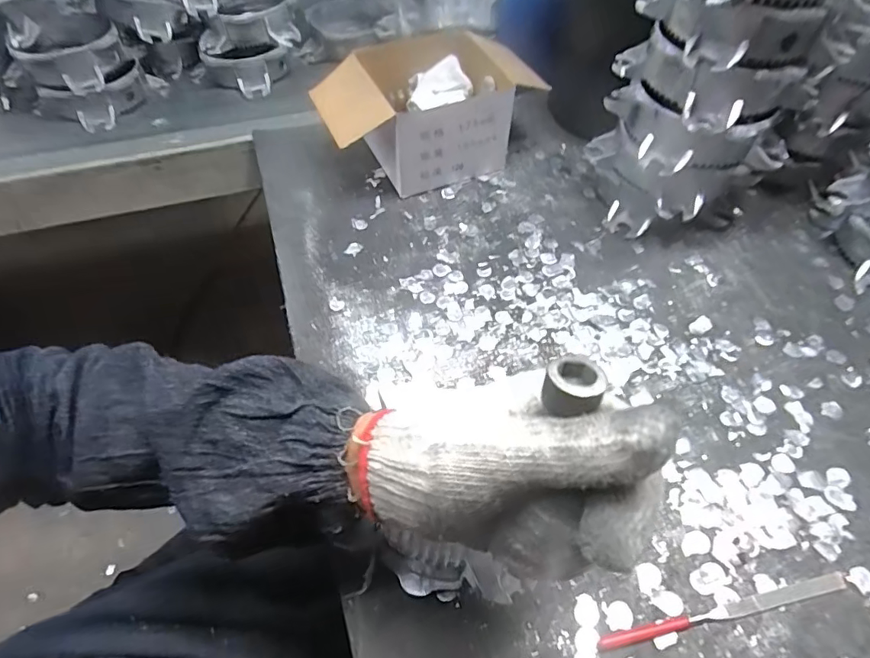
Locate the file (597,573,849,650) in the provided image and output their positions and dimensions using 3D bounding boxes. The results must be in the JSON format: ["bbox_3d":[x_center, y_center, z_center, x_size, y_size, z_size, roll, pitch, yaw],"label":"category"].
[{"bbox_3d":[0.185,0.179,0.321,0.171,0.005,0.010,-10,54,-8],"label":"file"}]

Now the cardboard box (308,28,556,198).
[{"bbox_3d":[-0.022,-0.238,0.565,0.198,0.102,0.143,-20,56,-14],"label":"cardboard box"}]

